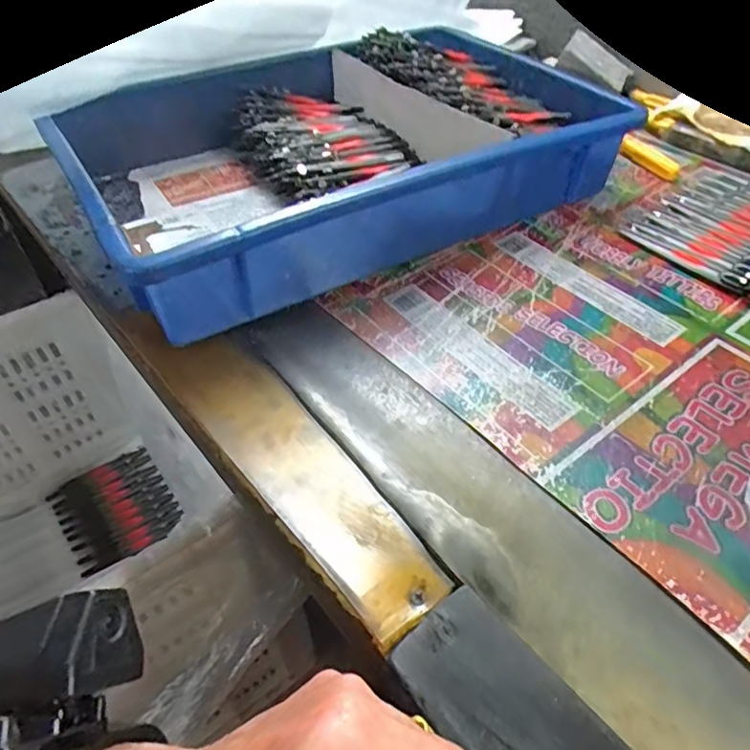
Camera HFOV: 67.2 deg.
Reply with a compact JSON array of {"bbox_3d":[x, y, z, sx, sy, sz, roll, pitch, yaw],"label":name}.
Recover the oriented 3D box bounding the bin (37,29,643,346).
[{"bbox_3d":[-0.026,-0.188,0.472,0.406,0.082,0.263,-27,52,-22],"label":"bin"}]

